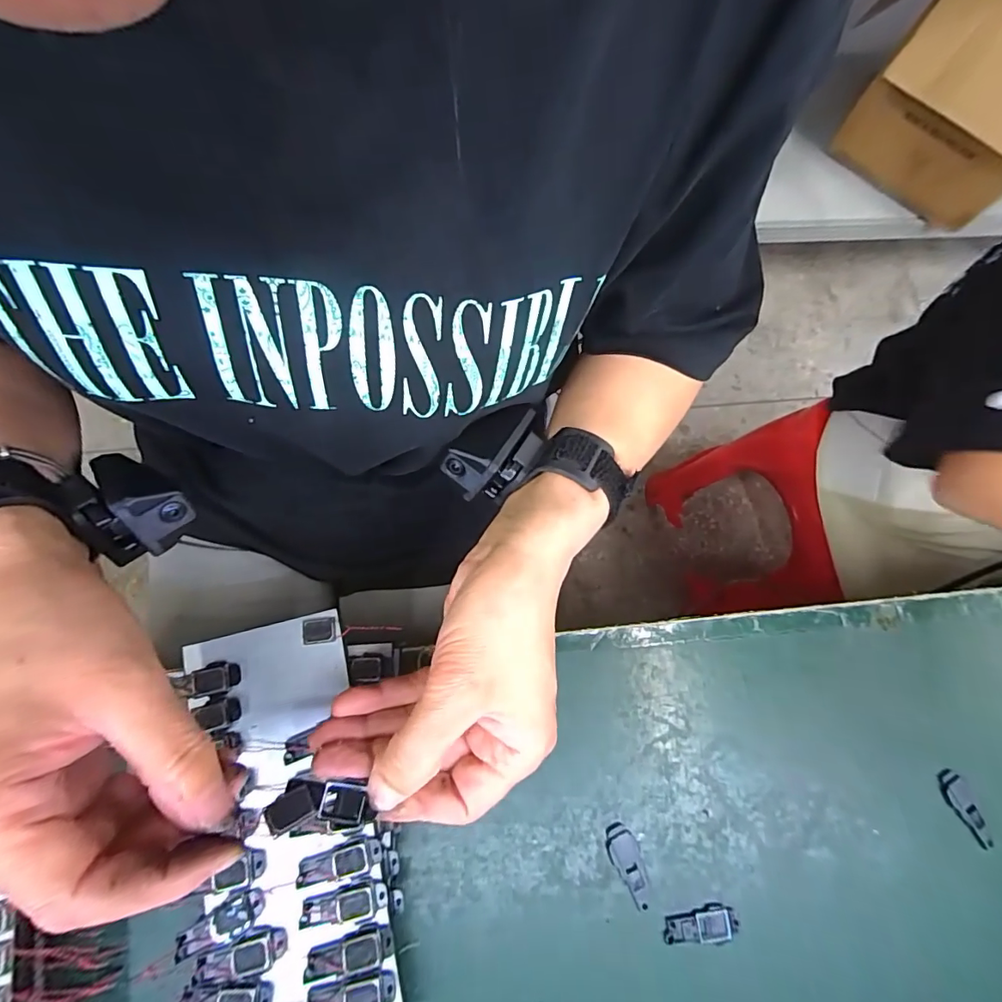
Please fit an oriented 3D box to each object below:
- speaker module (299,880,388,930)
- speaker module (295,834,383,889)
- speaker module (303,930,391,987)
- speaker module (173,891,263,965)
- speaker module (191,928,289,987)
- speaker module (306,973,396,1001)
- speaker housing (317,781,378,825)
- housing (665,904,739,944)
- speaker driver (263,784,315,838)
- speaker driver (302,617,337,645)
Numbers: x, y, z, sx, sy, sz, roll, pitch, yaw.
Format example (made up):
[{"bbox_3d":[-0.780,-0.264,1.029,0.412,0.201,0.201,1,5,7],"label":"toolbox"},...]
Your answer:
[{"bbox_3d":[-0.074,0.191,0.231,0.039,0.004,0.014,-15,72,-8],"label":"speaker module"},{"bbox_3d":[-0.078,0.174,0.236,0.039,0.004,0.014,-13,72,-7],"label":"speaker module"},{"bbox_3d":[-0.070,0.209,0.225,0.040,0.004,0.013,-15,72,-8],"label":"speaker module"},{"bbox_3d":[-0.129,0.195,0.226,0.040,0.004,0.016,-28,75,-12],"label":"speaker module"},{"bbox_3d":[-0.119,0.207,0.223,0.039,0.004,0.015,-9,72,-6],"label":"speaker module"},{"bbox_3d":[-0.068,0.224,0.220,0.040,0.004,0.014,-11,72,-6],"label":"speaker module"},{"bbox_3d":[-0.062,0.122,0.199,0.021,0.004,0.014,3,71,-2],"label":"speaker housing"},{"bbox_3d":[0.106,0.226,0.260,0.039,0.004,0.015,-7,74,-7],"label":"housing"},{"bbox_3d":[-0.083,0.122,0.193,0.017,0.004,0.012,-20,55,-37],"label":"speaker driver"},{"bbox_3d":[-0.099,0.071,0.267,0.018,0.005,0.013,-10,72,-6],"label":"speaker driver"}]

